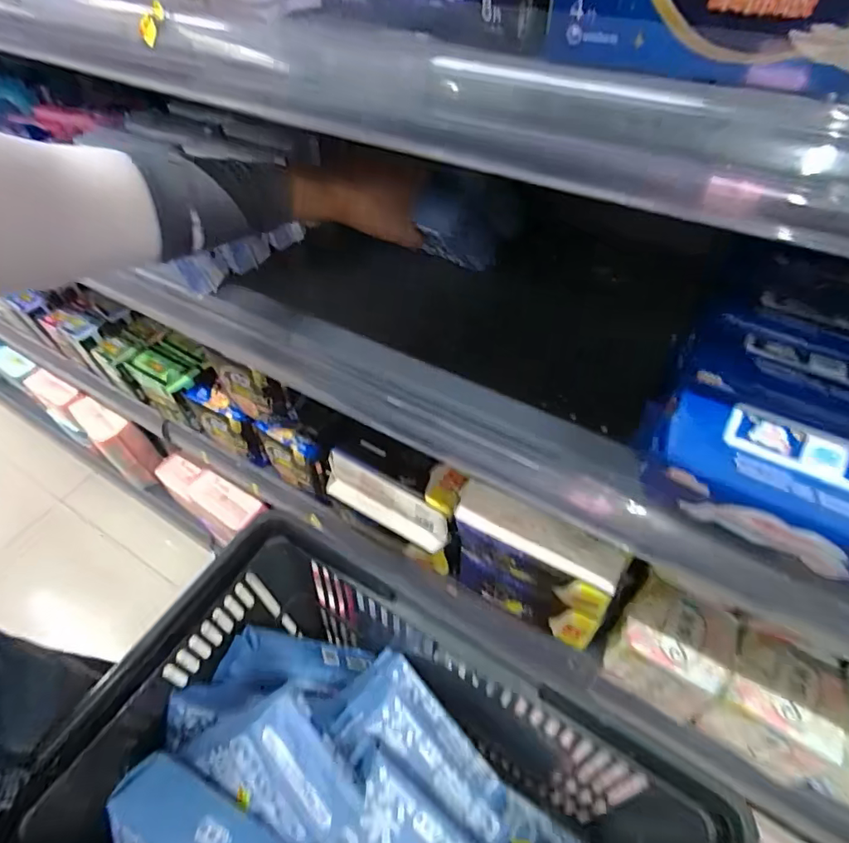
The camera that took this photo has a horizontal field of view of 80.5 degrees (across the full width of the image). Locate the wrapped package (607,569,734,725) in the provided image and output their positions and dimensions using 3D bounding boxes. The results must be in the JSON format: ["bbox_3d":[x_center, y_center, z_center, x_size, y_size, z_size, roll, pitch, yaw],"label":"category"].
[{"bbox_3d":[0.265,0.238,0.545,0.100,0.083,0.111,25,56,21],"label":"wrapped package"}]

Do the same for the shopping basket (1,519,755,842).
[{"bbox_3d":[-0.050,0.327,0.401,0.458,0.246,0.292,27,57,22],"label":"shopping basket"}]

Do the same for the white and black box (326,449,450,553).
[{"bbox_3d":[-0.050,0.096,0.598,0.169,0.057,0.031,25,56,21],"label":"white and black box"}]

